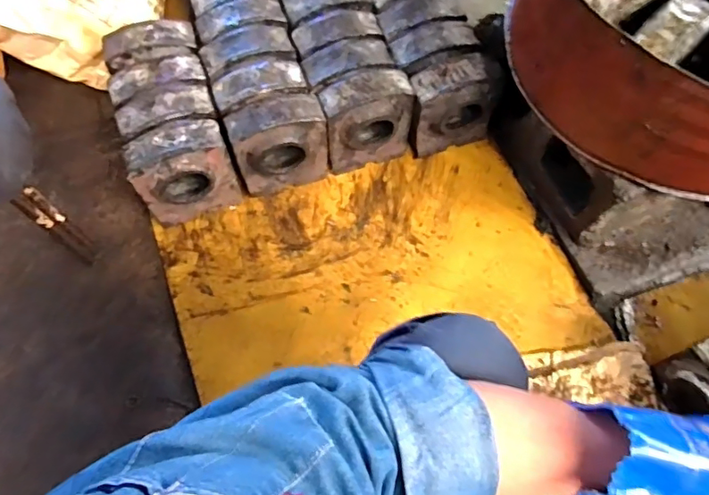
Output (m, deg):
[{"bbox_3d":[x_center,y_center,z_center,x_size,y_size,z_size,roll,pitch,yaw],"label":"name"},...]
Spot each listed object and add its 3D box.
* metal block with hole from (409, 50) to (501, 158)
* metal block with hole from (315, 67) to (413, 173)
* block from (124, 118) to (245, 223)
[{"bbox_3d":[0.172,-0.250,0.962,0.144,0.169,0.085,-11,68,-4],"label":"metal block with hole"},{"bbox_3d":[0.021,-0.222,0.945,0.149,0.159,0.083,-19,69,-8],"label":"metal block with hole"},{"bbox_3d":[-0.278,-0.121,0.898,0.153,0.163,0.088,-21,69,-8],"label":"block"}]

